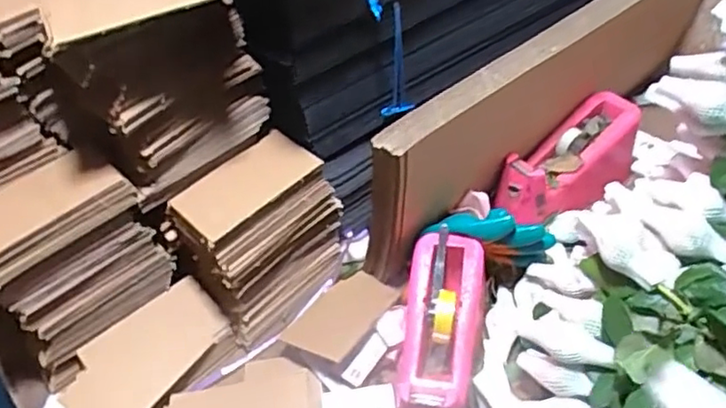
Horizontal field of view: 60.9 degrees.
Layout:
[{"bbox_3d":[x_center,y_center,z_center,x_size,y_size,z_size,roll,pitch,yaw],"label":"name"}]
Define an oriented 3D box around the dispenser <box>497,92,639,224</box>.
[{"bbox_3d":[0.242,-0.046,0.716,0.197,0.068,0.078,-31,51,-22],"label":"dispenser"}]

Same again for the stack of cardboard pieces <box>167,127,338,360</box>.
[{"bbox_3d":[-0.102,0.036,0.664,0.152,0.155,0.108,-34,52,-24],"label":"stack of cardboard pieces"}]

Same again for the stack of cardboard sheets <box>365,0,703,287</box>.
[{"bbox_3d":[0.222,-0.111,0.697,0.527,0.185,0.049,-30,51,-22],"label":"stack of cardboard sheets"}]

